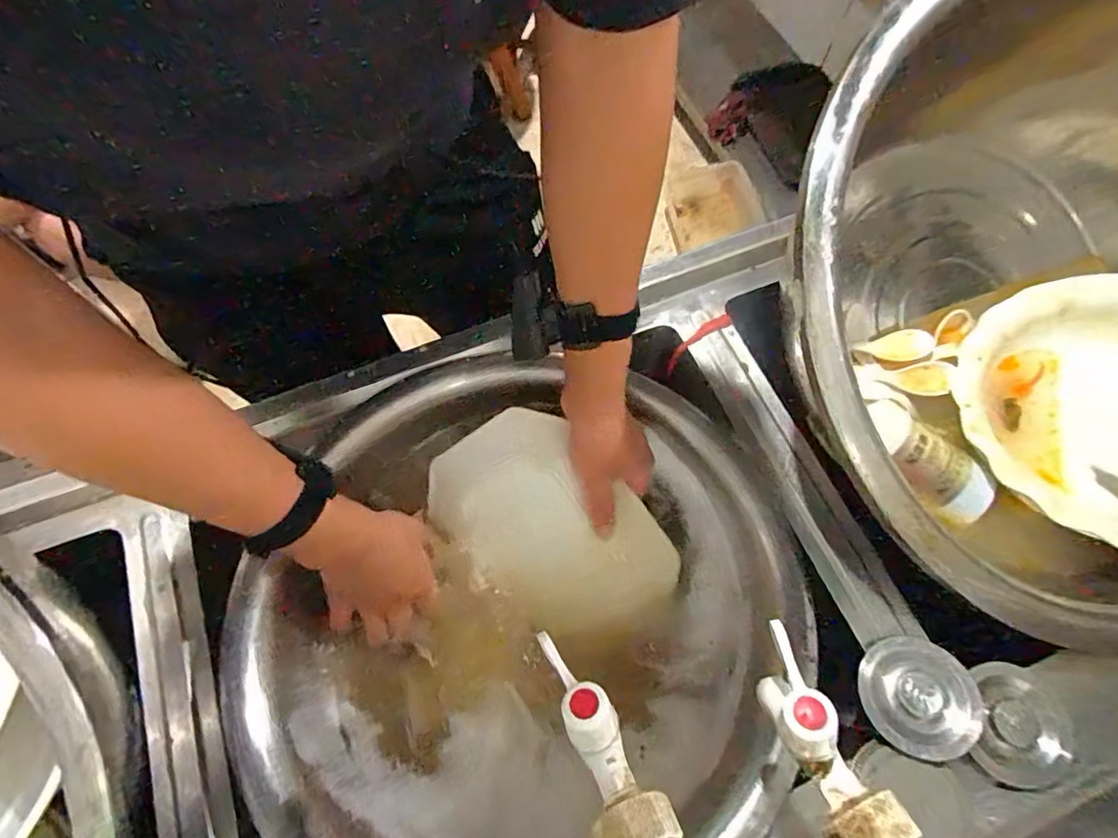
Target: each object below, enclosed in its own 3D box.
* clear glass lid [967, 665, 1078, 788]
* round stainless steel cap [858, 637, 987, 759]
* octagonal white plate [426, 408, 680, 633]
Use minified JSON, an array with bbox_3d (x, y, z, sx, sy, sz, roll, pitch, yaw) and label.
[{"bbox_3d":[0.348,0.229,0.423,0.066,0.022,0.081,12,68,5],"label":"clear glass lid"},{"bbox_3d":[0.278,0.215,0.438,0.081,0.021,0.081,-9,56,13],"label":"round stainless steel cap"},{"bbox_3d":[-0.012,0.102,0.535,0.159,0.024,0.228,-40,85,6],"label":"octagonal white plate"}]

